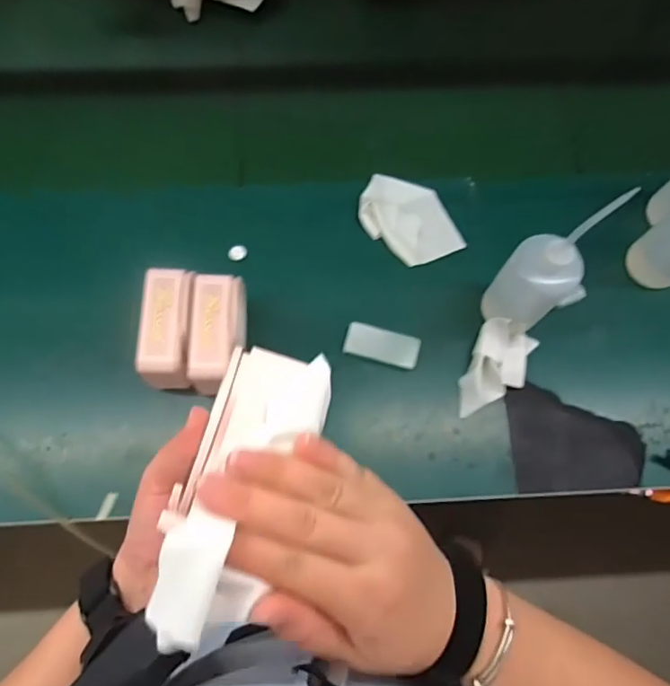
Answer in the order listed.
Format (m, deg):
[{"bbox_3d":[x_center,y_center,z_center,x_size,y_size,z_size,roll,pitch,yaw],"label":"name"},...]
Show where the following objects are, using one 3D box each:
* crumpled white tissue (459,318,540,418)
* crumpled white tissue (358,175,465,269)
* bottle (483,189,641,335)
[{"bbox_3d":[0.205,0.035,0.690,0.075,0.044,0.130,24,73,6],"label":"crumpled white tissue"},{"bbox_3d":[0.105,-0.173,0.775,0.153,0.022,0.107,43,76,12],"label":"crumpled white tissue"},{"bbox_3d":[0.237,-0.079,0.634,0.078,0.215,0.080,41,75,11],"label":"bottle"}]

